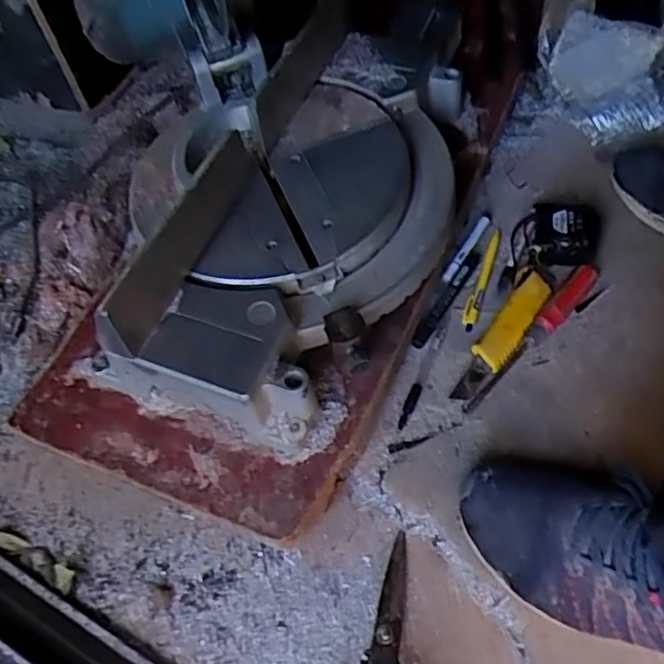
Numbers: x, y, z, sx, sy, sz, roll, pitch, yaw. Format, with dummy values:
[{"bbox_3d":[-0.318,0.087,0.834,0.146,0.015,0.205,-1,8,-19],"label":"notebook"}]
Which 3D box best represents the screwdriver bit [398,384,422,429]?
[{"bbox_3d":[0.073,0.069,0.616,0.010,0.007,0.049,18,62,17],"label":"screwdriver bit"}]

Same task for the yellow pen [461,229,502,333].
[{"bbox_3d":[0.158,-0.057,0.694,0.015,0.009,0.136,15,61,16],"label":"yellow pen"}]

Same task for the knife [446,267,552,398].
[{"bbox_3d":[0.169,0.004,0.650,0.037,0.023,0.166,28,65,21],"label":"knife"}]

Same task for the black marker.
[{"bbox_3d":[0.119,-0.036,0.678,0.014,0.009,0.134,29,66,22],"label":"black marker"}]

